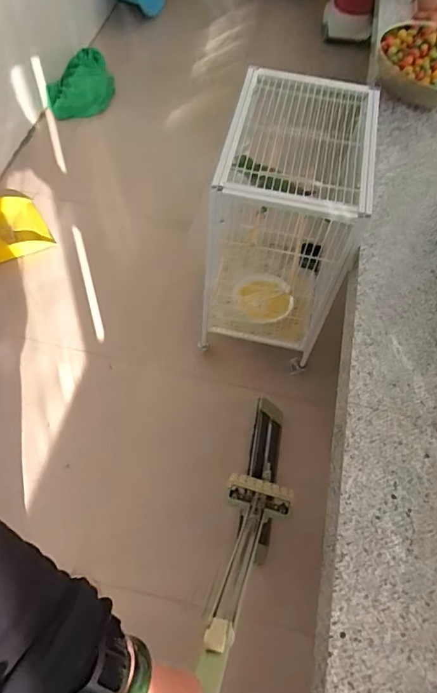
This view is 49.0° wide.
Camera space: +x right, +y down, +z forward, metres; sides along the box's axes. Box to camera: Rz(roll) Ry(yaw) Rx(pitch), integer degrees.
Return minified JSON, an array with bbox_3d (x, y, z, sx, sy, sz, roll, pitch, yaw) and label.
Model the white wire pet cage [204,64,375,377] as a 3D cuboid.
[{"bbox_3d":[0.158,-0.326,1.266,0.343,0.559,0.469,8,59,1],"label":"white wire pet cage"}]

